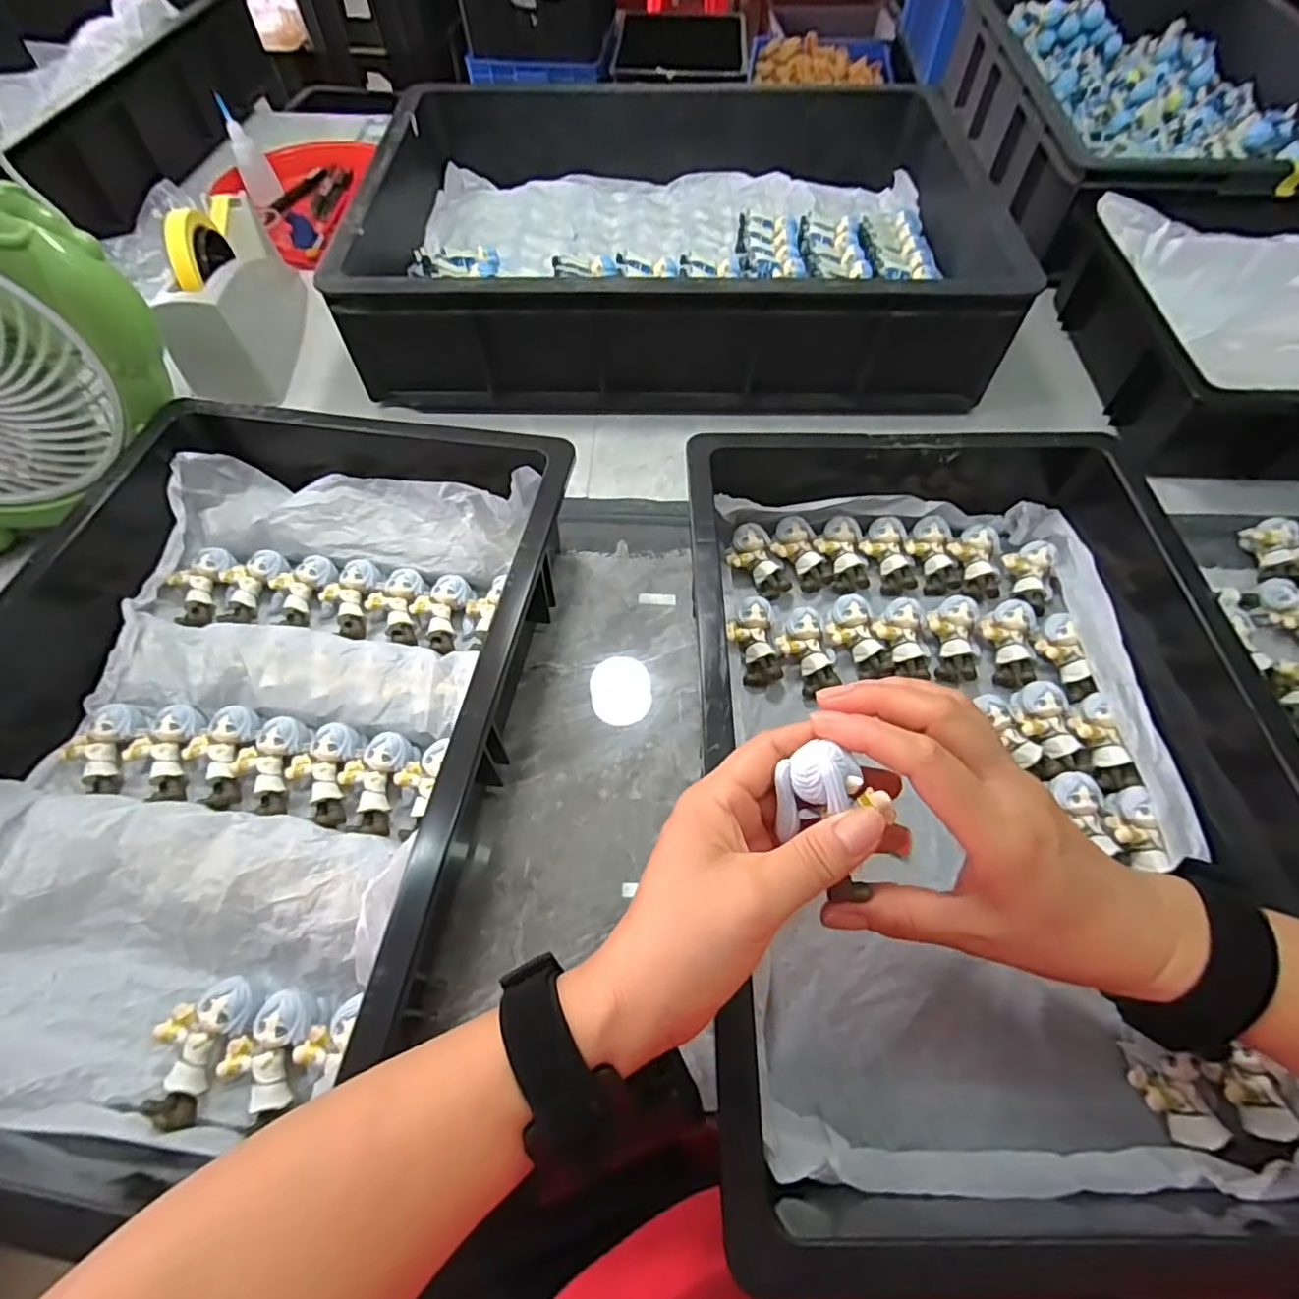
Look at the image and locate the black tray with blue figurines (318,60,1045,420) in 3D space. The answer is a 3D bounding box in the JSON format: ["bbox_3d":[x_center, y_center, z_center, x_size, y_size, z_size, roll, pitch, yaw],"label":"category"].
[{"bbox_3d":[0.014,-0.417,0.643,0.570,0.129,0.420,0,59,0],"label":"black tray with blue figurines"}]

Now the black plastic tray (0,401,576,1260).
[{"bbox_3d":[-0.248,0.033,0.378,0.327,0.088,0.448,7,59,4],"label":"black plastic tray"}]

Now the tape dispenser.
[{"bbox_3d":[-0.398,-0.344,0.592,0.076,0.116,0.198,-7,59,-5],"label":"tape dispenser"}]

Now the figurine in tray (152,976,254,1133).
[{"bbox_3d":[-0.228,0.197,0.311,0.035,0.019,0.063,21,61,12],"label":"figurine in tray"}]

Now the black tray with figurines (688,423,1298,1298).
[{"bbox_3d":[0.203,0.039,0.384,0.339,0.086,0.504,-1,59,-1],"label":"black tray with figurines"}]

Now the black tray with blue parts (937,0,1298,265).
[{"bbox_3d":[0.599,-0.623,0.733,0.356,0.126,0.567,0,59,0],"label":"black tray with blue parts"}]

